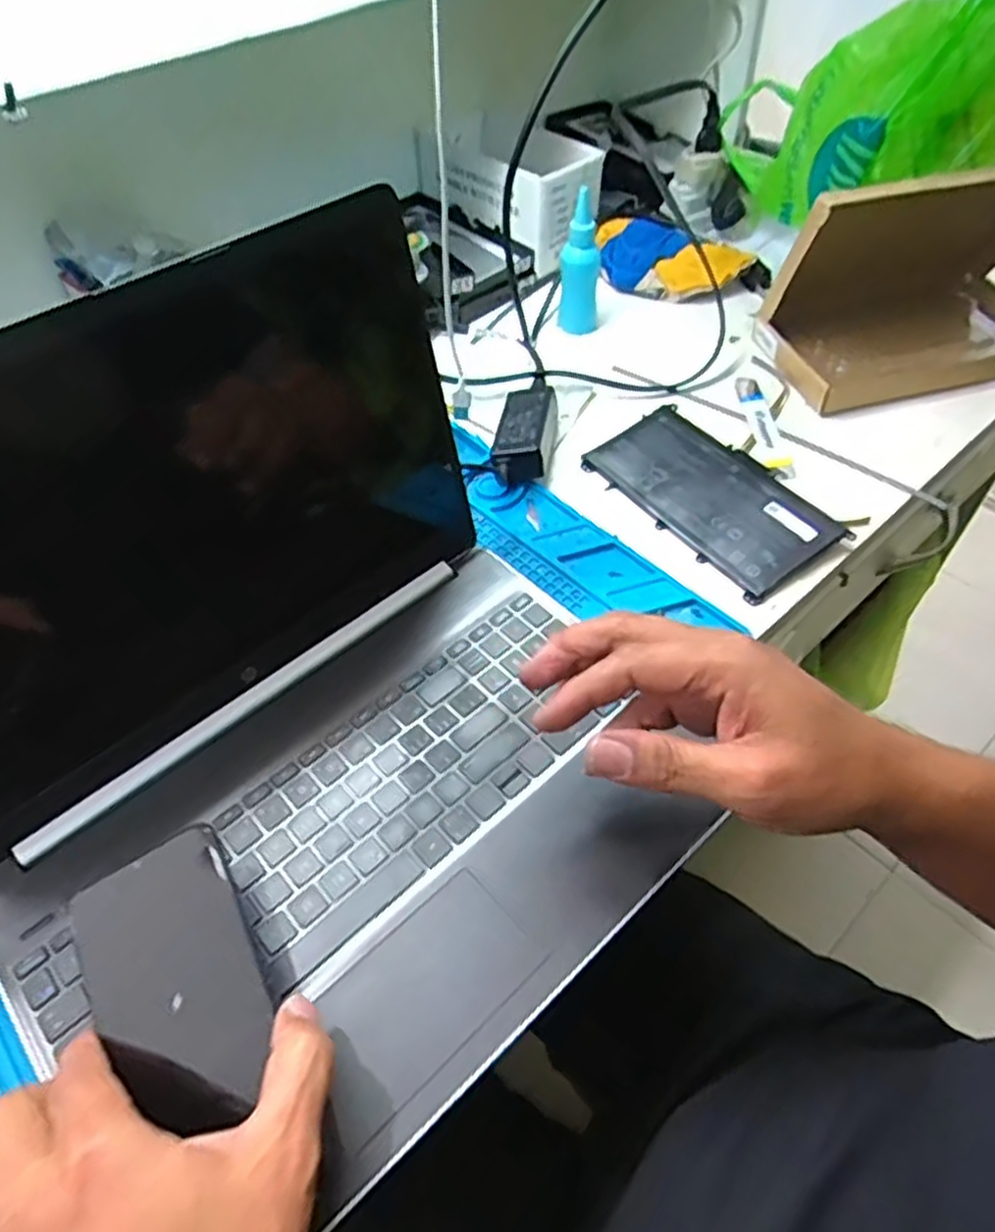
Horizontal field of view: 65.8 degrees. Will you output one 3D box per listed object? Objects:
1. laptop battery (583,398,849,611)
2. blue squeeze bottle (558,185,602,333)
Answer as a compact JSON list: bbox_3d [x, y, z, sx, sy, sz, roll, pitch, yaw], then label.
[{"bbox_3d":[0.158,-0.093,0.568,0.097,0.011,0.183,-33,55,-15],"label":"laptop battery"},{"bbox_3d":[0.074,-0.315,0.693,0.037,0.112,0.031,3,52,5],"label":"blue squeeze bottle"}]

